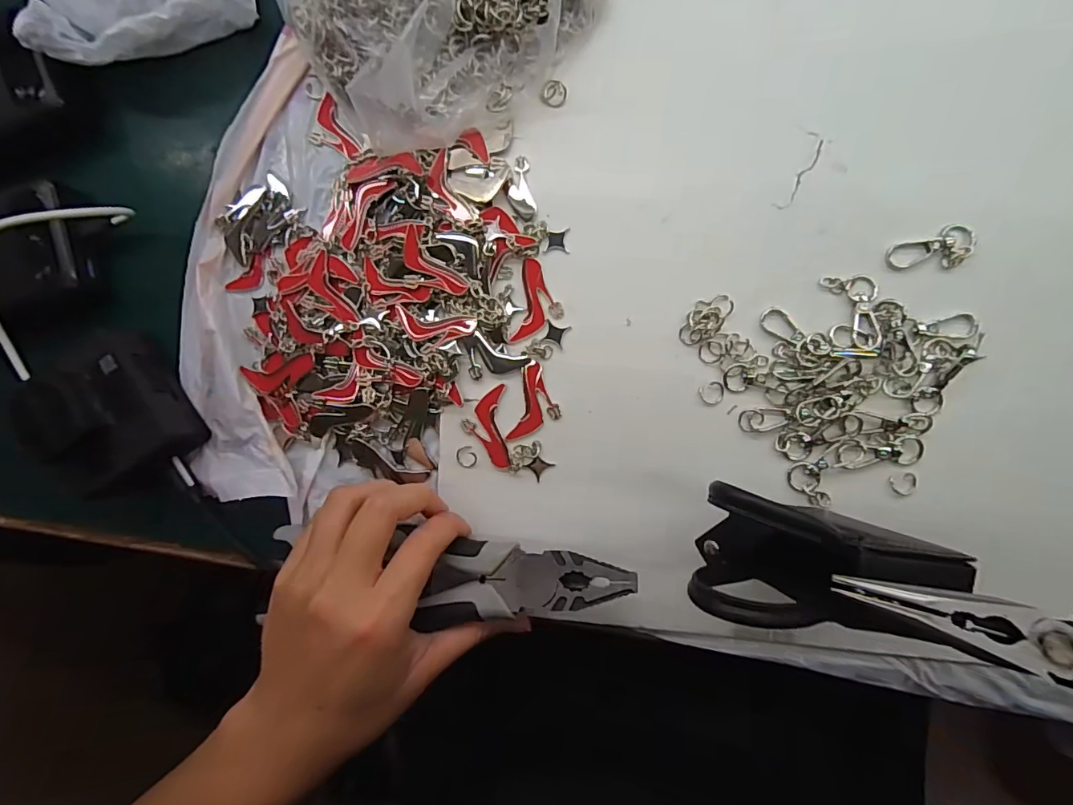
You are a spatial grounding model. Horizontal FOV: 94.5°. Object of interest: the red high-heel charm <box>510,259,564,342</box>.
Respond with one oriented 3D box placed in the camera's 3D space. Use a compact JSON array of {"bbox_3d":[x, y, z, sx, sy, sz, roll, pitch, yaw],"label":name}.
[{"bbox_3d":[0.002,-0.055,0.275,0.026,0.004,0.046,11,93,6],"label":"red high-heel charm"}]

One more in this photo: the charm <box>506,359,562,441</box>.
[{"bbox_3d":[0.001,0.001,0.275,0.025,0.004,0.045,15,94,5],"label":"charm"}]

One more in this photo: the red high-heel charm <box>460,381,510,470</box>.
[{"bbox_3d":[-0.029,0.015,0.279,0.025,0.004,0.046,-4,92,6],"label":"red high-heel charm"}]

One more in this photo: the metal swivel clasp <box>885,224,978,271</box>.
[{"bbox_3d":[0.200,-0.076,0.250,0.040,0.007,0.021,-19,90,7],"label":"metal swivel clasp"}]

